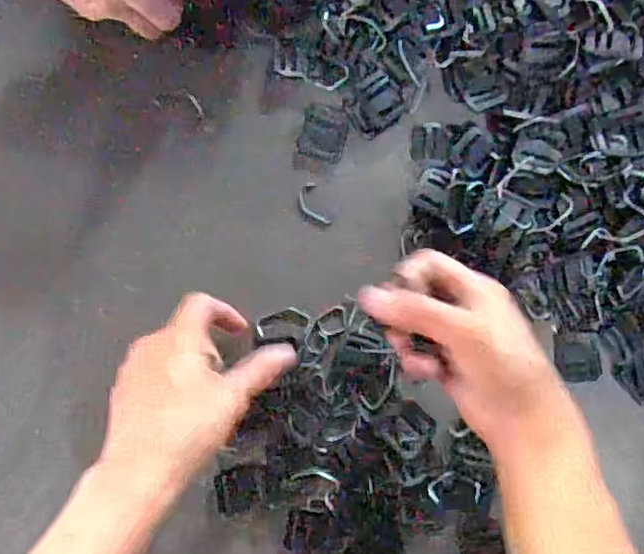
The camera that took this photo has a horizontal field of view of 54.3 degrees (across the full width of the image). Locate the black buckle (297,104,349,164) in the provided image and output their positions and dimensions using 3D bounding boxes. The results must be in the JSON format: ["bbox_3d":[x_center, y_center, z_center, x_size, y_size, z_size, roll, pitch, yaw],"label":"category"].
[{"bbox_3d":[0.001,-0.099,0.433,0.031,0.004,0.037,12,88,0],"label":"black buckle"}]

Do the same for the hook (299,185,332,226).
[{"bbox_3d":[-0.006,-0.048,0.431,0.015,0.004,0.030,-24,89,-1],"label":"hook"}]

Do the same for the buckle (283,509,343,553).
[{"bbox_3d":[-0.005,0.169,0.413,0.037,0.004,0.026,8,88,0],"label":"buckle"}]

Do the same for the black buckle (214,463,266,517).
[{"bbox_3d":[-0.054,0.141,0.417,0.033,0.004,0.031,-9,89,-1],"label":"black buckle"}]

